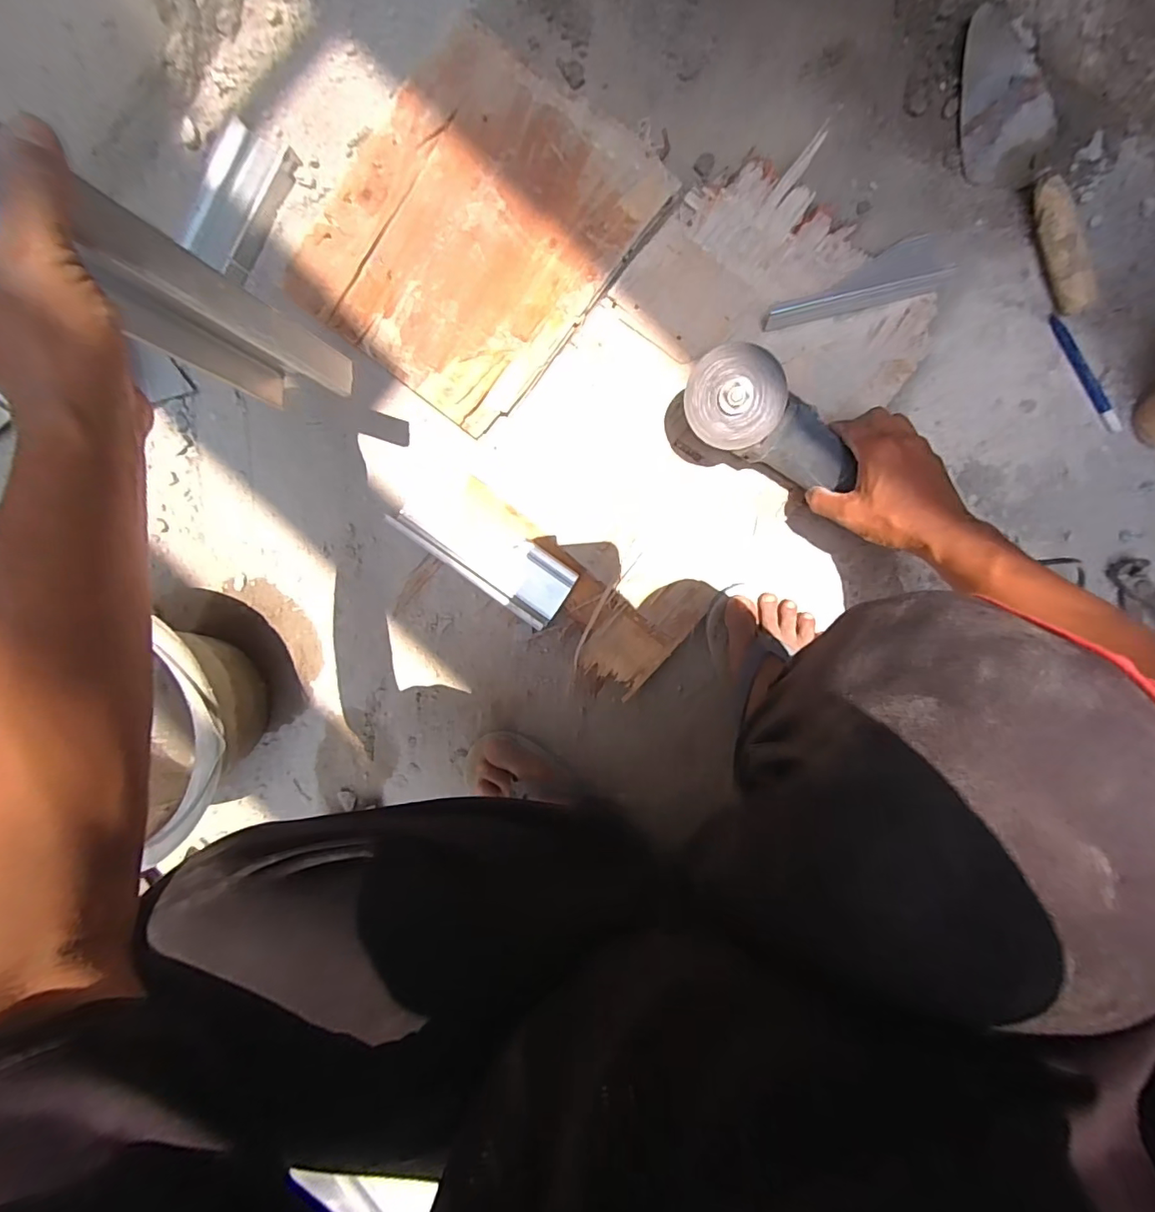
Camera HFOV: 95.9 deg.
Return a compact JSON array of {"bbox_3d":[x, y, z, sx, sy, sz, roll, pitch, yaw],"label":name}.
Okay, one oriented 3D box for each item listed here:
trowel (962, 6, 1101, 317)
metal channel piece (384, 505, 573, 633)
[{"bbox_3d":[0.436,-0.425,0.505,0.079,0.038,0.281,-14,92,7],"label":"trowel"},{"bbox_3d":[-0.104,-0.062,0.578,0.206,0.037,0.071,34,96,3],"label":"metal channel piece"}]

